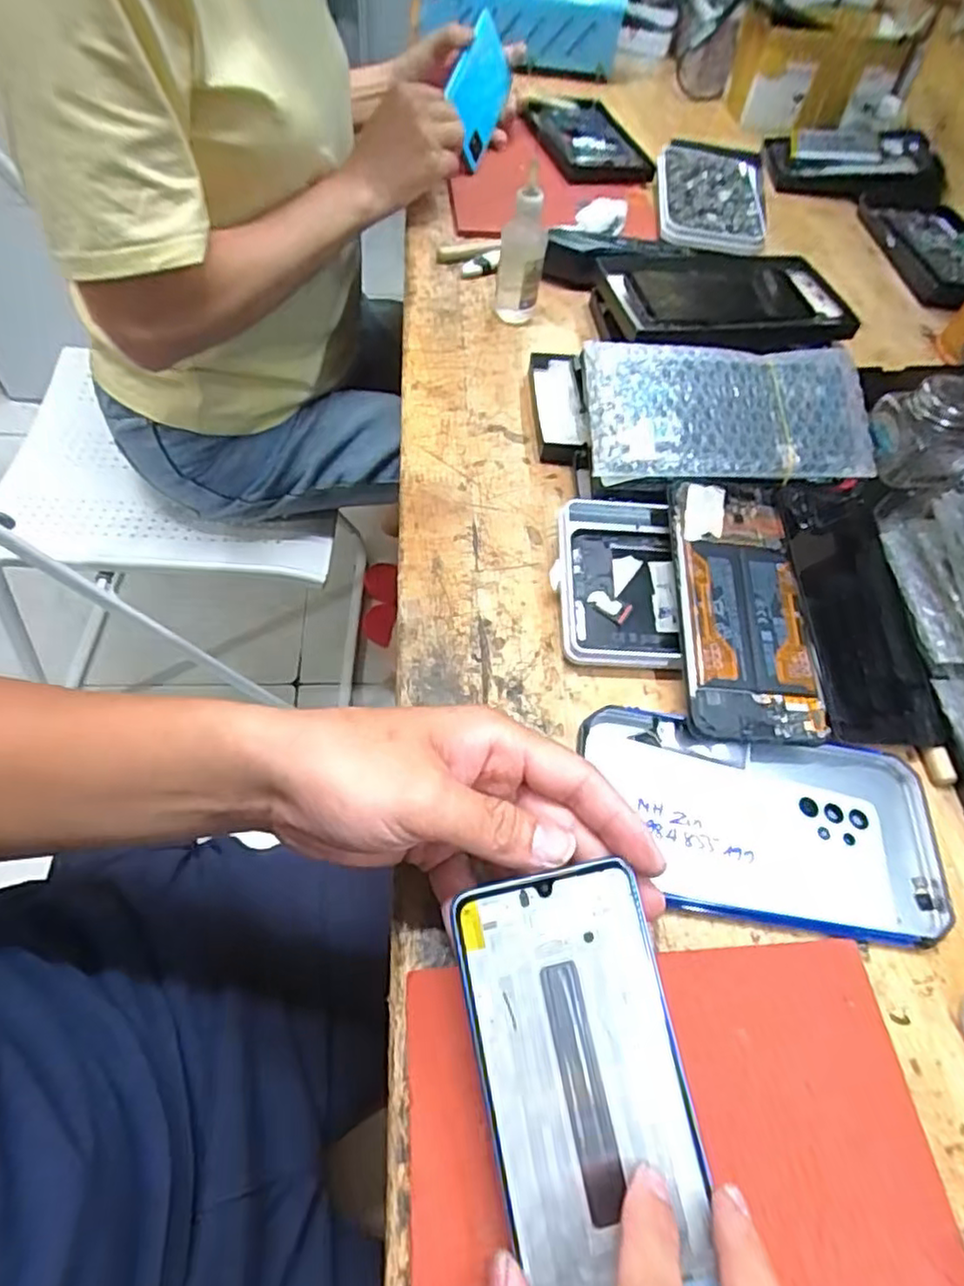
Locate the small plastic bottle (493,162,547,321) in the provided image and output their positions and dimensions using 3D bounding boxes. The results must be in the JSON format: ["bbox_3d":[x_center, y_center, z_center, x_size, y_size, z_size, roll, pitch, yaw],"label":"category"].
[{"bbox_3d":[0.032,-0.302,0.515,0.035,0.107,0.043,4,57,-3],"label":"small plastic bottle"}]

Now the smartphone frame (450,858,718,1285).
[{"bbox_3d":[0.039,0.162,0.237,0.071,0.004,0.152,-9,75,-10],"label":"smartphone frame"}]

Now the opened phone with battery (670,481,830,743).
[{"bbox_3d":[0.141,-0.021,0.364,0.070,0.005,0.152,1,68,-6],"label":"opened phone with battery"}]

